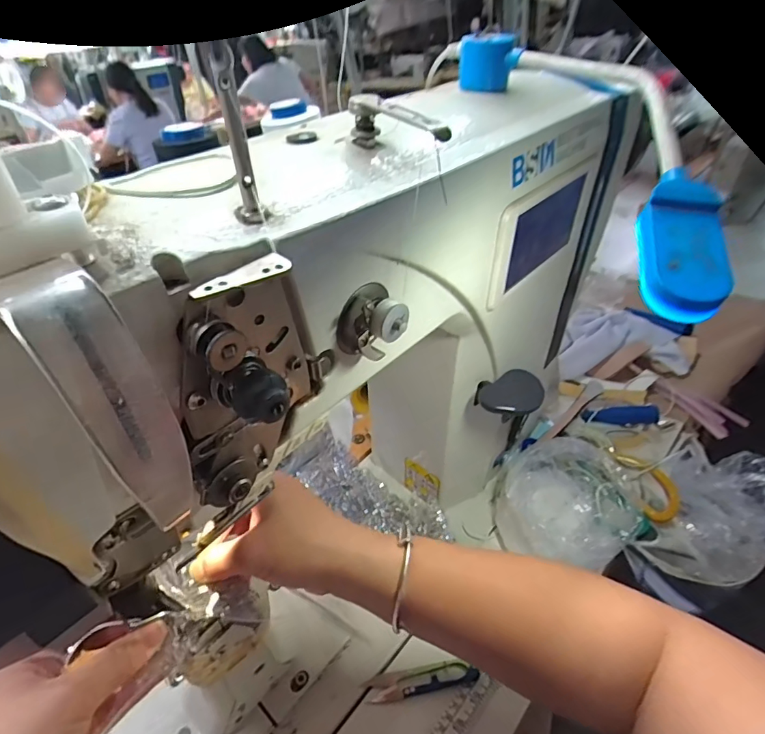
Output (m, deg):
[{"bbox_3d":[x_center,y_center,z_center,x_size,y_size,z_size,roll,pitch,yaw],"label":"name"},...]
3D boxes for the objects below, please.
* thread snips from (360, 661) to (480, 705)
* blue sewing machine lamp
[{"bbox_3d":[0.034,0.280,0.424,0.099,0.008,0.021,-10,36,-4],"label":"thread snips"},{"bbox_3d":[0.111,-0.127,0.254,0.065,0.057,0.266,-9,41,-5],"label":"blue sewing machine lamp"}]

